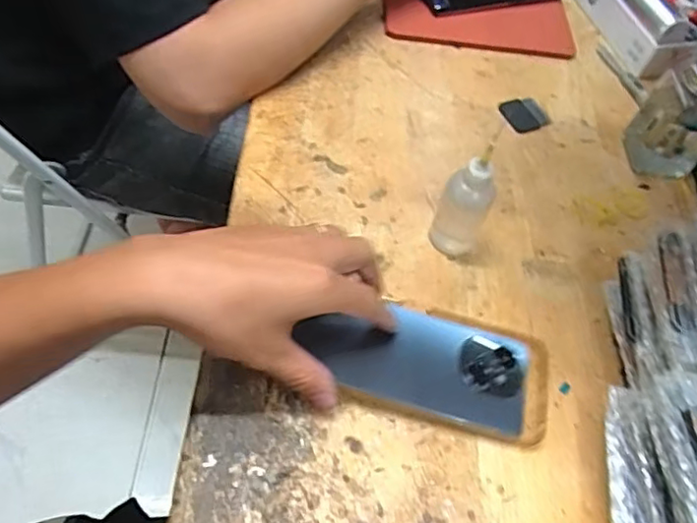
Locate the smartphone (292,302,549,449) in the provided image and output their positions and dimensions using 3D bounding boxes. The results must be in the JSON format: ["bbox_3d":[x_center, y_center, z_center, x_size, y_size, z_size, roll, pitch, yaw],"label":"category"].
[{"bbox_3d":[0.053,0.071,0.415,0.165,0.013,0.082,12,56,-5],"label":"smartphone"}]

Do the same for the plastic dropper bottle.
[{"bbox_3d":[0.087,-0.051,0.447,0.036,0.110,0.034,19,56,5],"label":"plastic dropper bottle"}]

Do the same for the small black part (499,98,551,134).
[{"bbox_3d":[0.168,-0.141,0.586,0.044,0.008,0.039,-17,60,-18],"label":"small black part"}]

